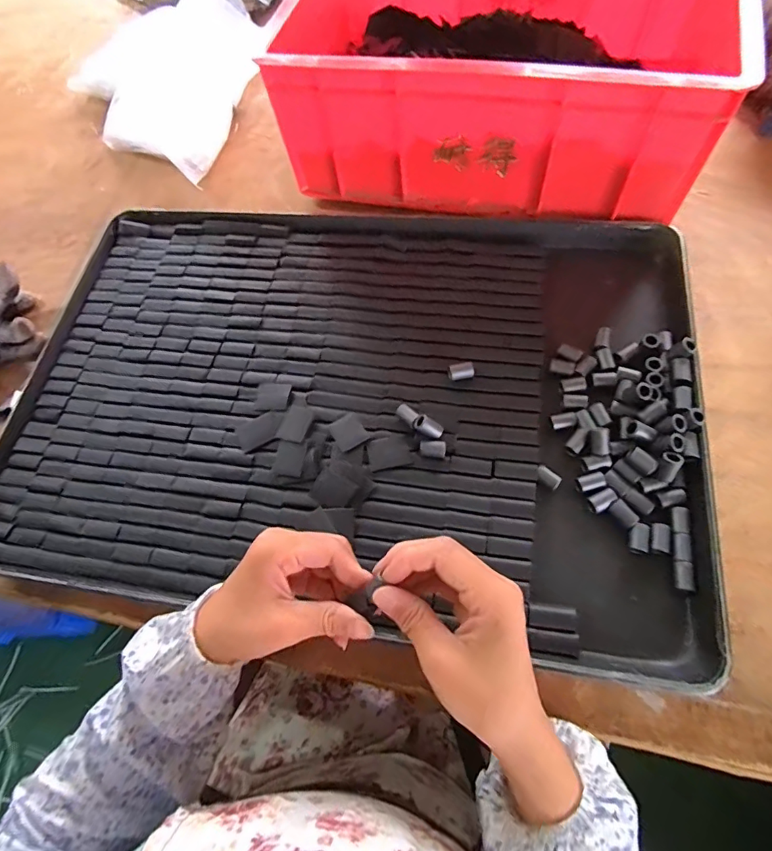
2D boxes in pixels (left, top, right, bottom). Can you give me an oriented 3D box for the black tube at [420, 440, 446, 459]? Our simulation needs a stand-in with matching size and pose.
[{"bbox_3d":[0.038,0.020,0.390,0.021,0.012,0.013,-7,65,4],"label":"black tube"}]

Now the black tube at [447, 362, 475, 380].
[{"bbox_3d":[0.064,-0.045,0.418,0.022,0.014,0.013,-4,66,5],"label":"black tube"}]

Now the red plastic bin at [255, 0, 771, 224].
[{"bbox_3d":[0.127,-0.375,0.509,0.413,0.157,0.295,11,67,11],"label":"red plastic bin"}]

